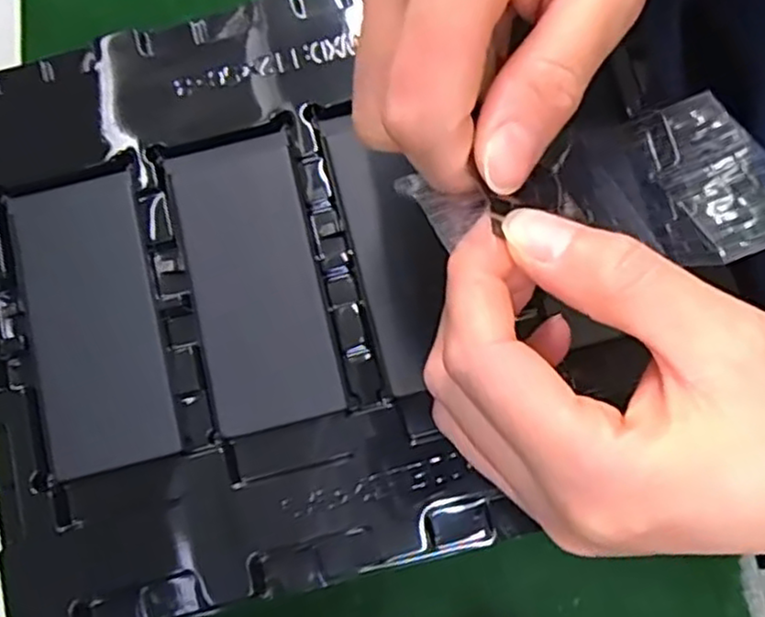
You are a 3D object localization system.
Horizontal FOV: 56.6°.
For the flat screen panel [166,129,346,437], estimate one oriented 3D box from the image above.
[{"bbox_3d":[-0.049,-0.011,0.265,0.047,0.007,0.108,-13,77,-1],"label":"flat screen panel"}]

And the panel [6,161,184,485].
[{"bbox_3d":[-0.109,0.005,0.264,0.050,0.008,0.108,-14,77,-1],"label":"panel"}]

